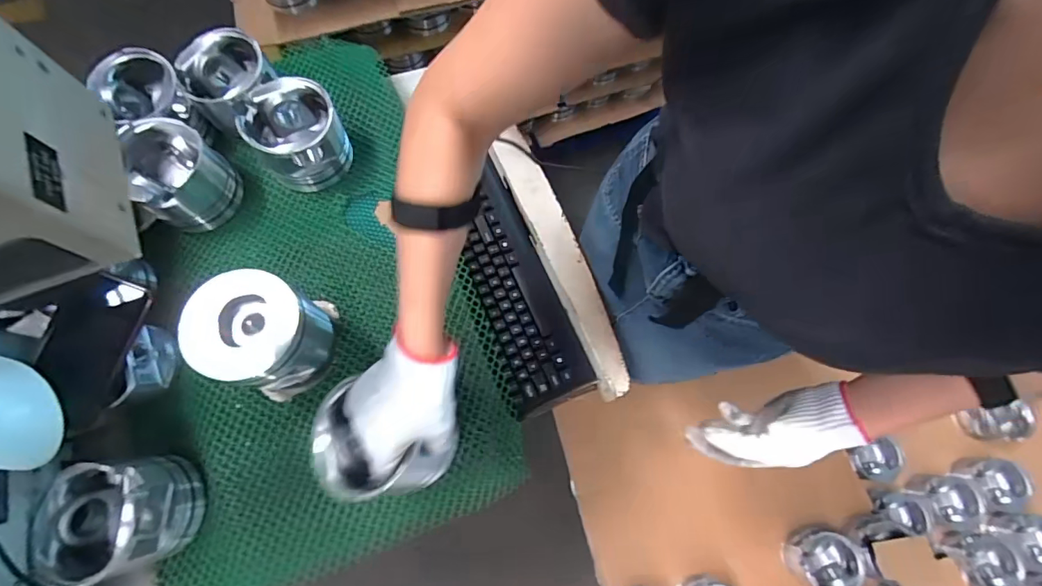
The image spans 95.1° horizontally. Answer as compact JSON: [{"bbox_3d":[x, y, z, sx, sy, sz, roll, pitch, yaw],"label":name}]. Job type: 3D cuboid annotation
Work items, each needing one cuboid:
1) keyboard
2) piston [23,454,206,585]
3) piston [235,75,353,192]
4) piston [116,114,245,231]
[{"bbox_3d":[-0.016,-0.019,0.711,0.118,0.035,0.372,-21,73,-7],"label":"keyboard"},{"bbox_3d":[-0.419,0.235,0.503,0.108,0.097,0.109,-18,73,-6],"label":"piston"},{"bbox_3d":[-0.291,-0.204,0.627,0.109,0.109,0.103,0,72,0],"label":"piston"},{"bbox_3d":[-0.426,-0.145,0.608,0.092,0.110,0.104,-25,74,-8],"label":"piston"}]

